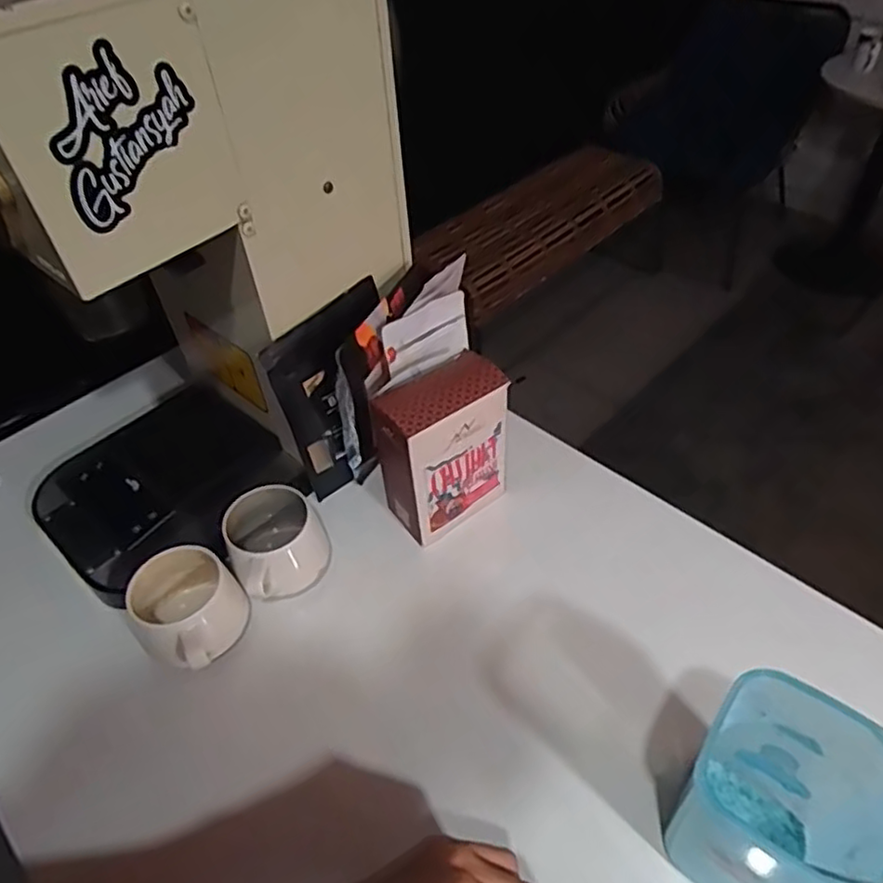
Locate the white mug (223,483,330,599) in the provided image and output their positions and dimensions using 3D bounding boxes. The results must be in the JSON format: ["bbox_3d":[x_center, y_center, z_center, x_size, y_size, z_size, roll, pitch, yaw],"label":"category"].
[{"bbox_3d":[-0.147,0.106,0.620,0.081,0.093,0.090,-22,50,-15],"label":"white mug"}]

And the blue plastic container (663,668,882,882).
[{"bbox_3d":[0.206,0.229,0.416,0.102,0.145,0.103,-37,55,-26],"label":"blue plastic container"}]

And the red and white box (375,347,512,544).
[{"bbox_3d":[0.004,0.009,0.638,0.125,0.163,0.073,-27,51,-19],"label":"red and white box"}]

